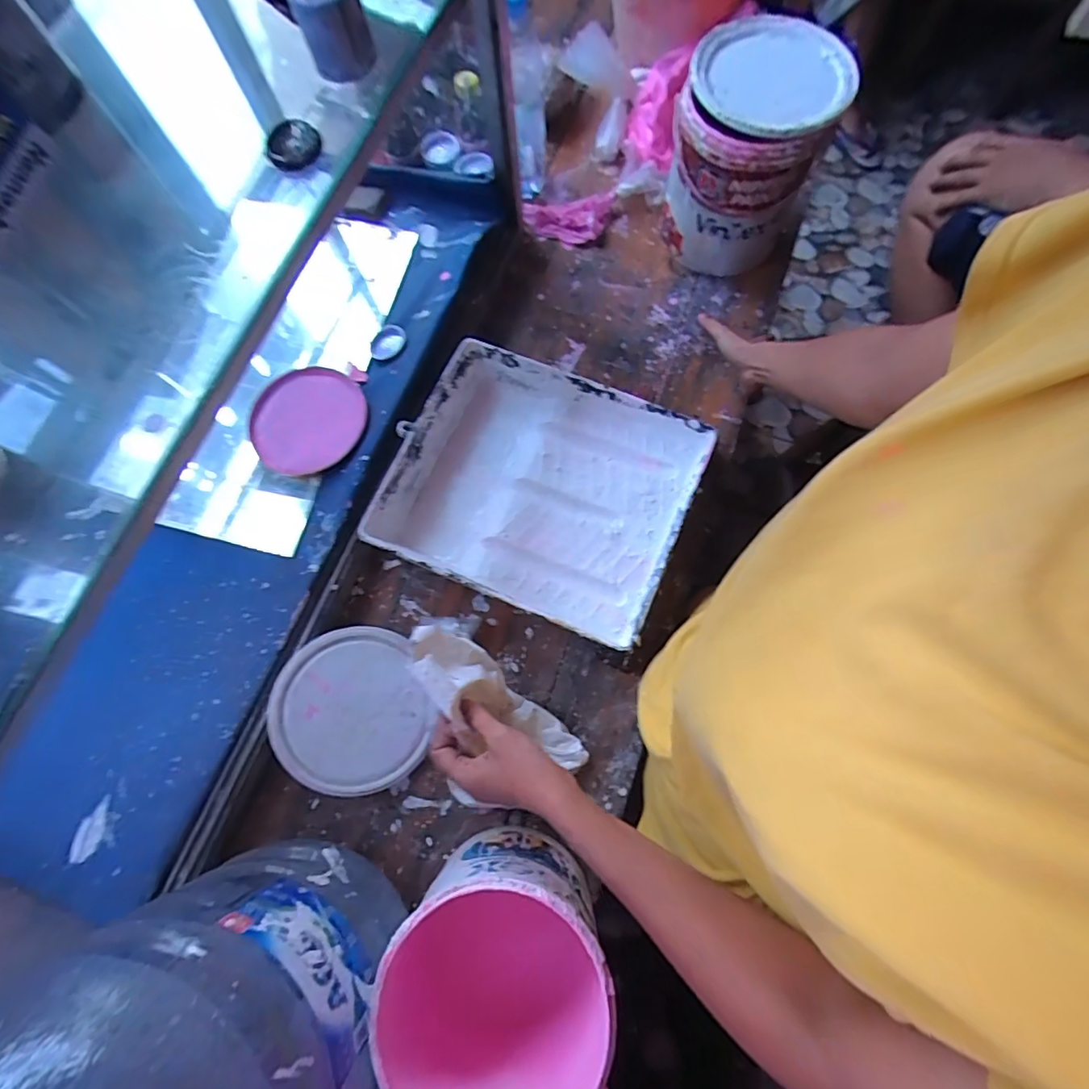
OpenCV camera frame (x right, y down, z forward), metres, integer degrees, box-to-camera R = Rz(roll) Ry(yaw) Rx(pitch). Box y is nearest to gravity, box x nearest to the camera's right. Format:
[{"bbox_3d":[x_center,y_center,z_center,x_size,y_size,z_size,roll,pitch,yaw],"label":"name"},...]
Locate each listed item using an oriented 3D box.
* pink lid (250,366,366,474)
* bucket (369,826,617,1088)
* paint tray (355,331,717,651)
[{"bbox_3d":[-0.298,-0.160,0.673,0.142,0.021,0.130,0,75,2],"label":"pink lid"},{"bbox_3d":[-0.037,0.371,0.484,0.170,0.190,0.174,0,75,2],"label":"bucket"},{"bbox_3d":[-0.008,-0.070,0.663,0.336,0.069,0.287,23,77,7],"label":"paint tray"}]

